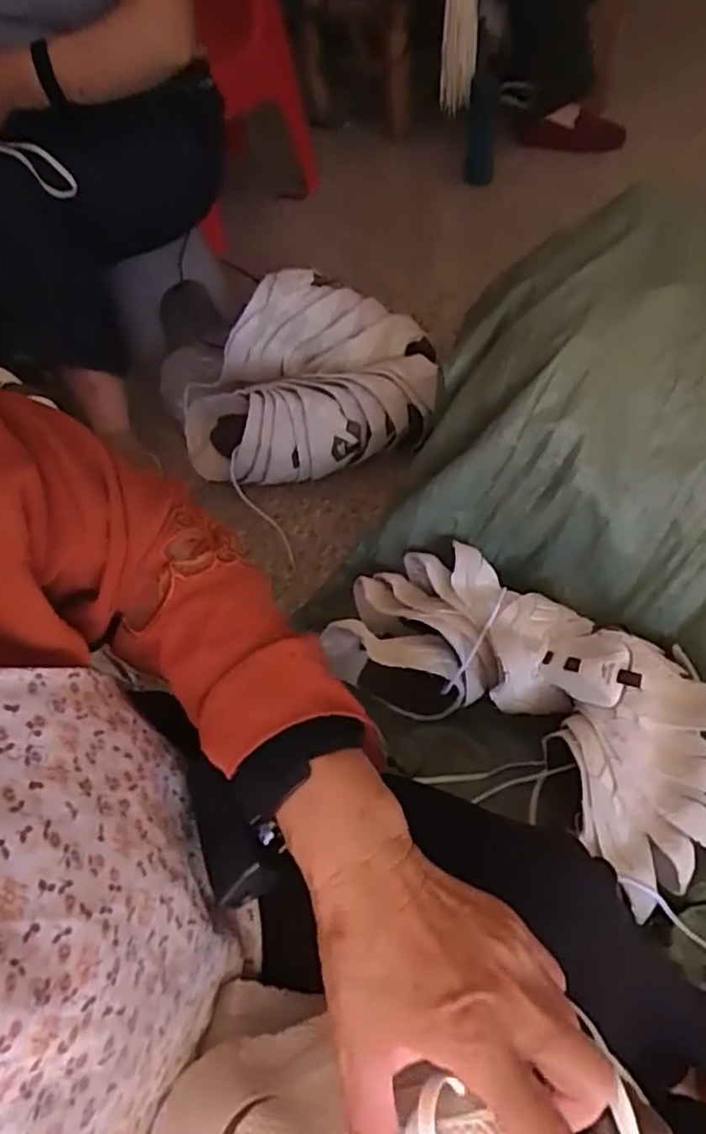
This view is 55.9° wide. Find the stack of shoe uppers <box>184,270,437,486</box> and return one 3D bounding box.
[{"bbox_3d":[-0.071,-0.302,1.017,0.365,0.146,0.335,-15,59,-4],"label":"stack of shoe uppers"}]

